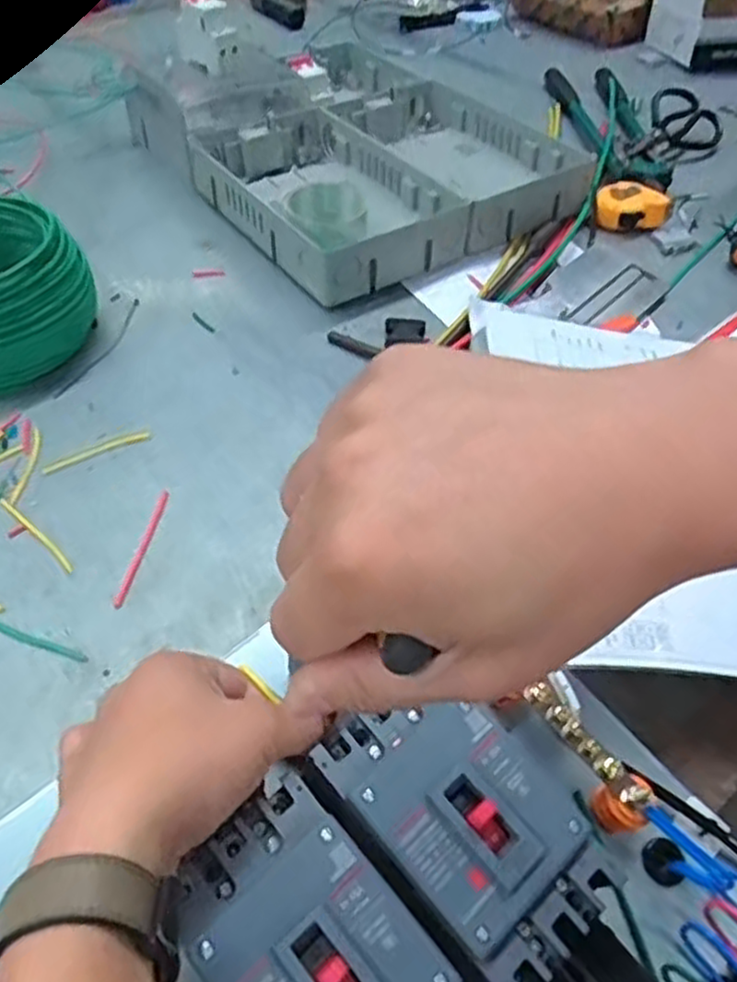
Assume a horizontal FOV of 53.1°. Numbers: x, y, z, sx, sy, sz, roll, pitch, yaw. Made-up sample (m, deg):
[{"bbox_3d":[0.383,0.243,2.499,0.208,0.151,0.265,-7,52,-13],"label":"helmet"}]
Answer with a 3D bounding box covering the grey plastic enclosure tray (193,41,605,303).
[{"bbox_3d":[-0.023,-0.422,0.893,0.362,0.064,0.485,-26,54,-21],"label":"grey plastic enclosure tray"}]

